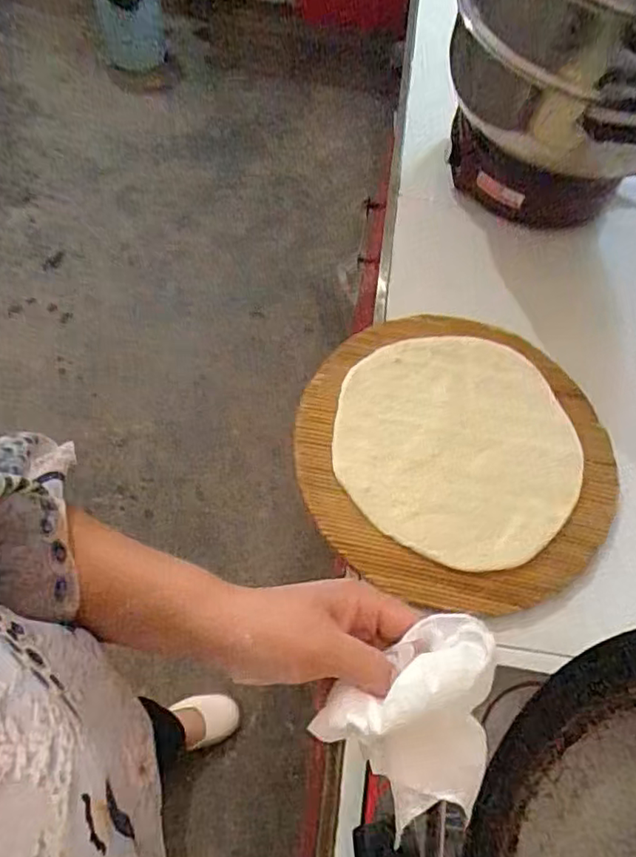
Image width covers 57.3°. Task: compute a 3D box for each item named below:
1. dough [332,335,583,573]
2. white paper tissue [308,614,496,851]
[{"bbox_3d":[0.159,0.017,0.673,0.273,0.012,0.279,2,62,-3],"label":"dough"},{"bbox_3d":[0.057,0.152,0.297,0.096,0.051,0.079,-30,66,-12],"label":"white paper tissue"}]

